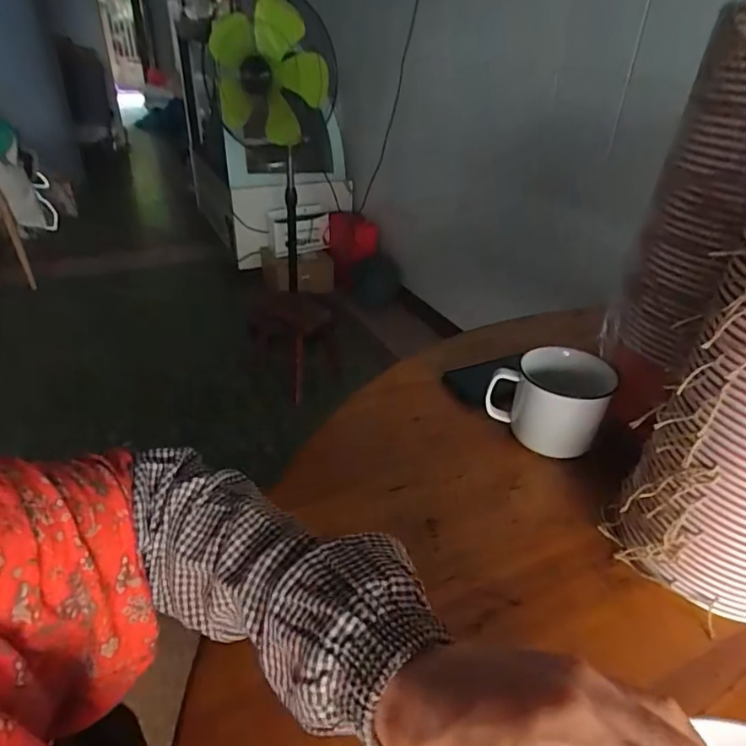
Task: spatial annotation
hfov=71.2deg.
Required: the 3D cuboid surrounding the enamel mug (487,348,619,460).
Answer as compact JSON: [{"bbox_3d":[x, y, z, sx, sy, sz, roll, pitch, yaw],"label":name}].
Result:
[{"bbox_3d":[0.205,0.034,0.619,0.129,0.094,0.101,16,36,20],"label":"enamel mug"}]

